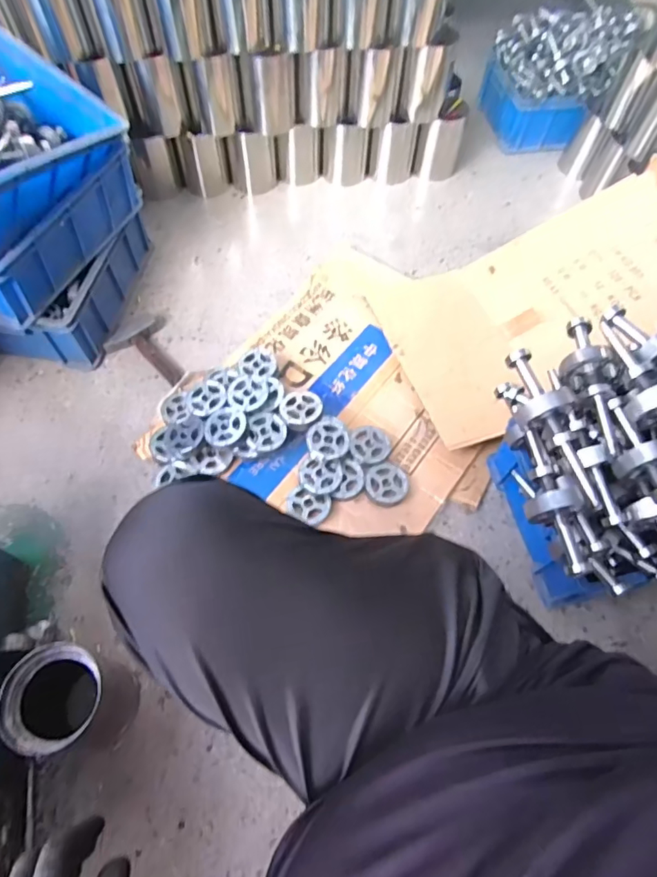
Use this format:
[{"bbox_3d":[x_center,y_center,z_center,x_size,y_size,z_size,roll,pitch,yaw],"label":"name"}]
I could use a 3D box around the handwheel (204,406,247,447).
[{"bbox_3d":[-0.185,-0.024,0.926,0.078,0.012,0.071,1,62,-1],"label":"handwheel"}]

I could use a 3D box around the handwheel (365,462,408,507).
[{"bbox_3d":[0.106,0.085,0.932,0.079,0.024,0.076,1,62,-1],"label":"handwheel"}]

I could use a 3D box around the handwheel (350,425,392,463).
[{"bbox_3d":[0.078,0.014,0.965,0.077,0.025,0.077,1,62,-1],"label":"handwheel"}]

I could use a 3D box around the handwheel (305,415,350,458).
[{"bbox_3d":[-0.001,-0.005,0.933,0.076,0.015,0.088,2,62,0],"label":"handwheel"}]

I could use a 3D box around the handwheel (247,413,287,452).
[{"bbox_3d":[-0.112,-0.012,0.937,0.069,0.016,0.069,3,73,-9],"label":"handwheel"}]

